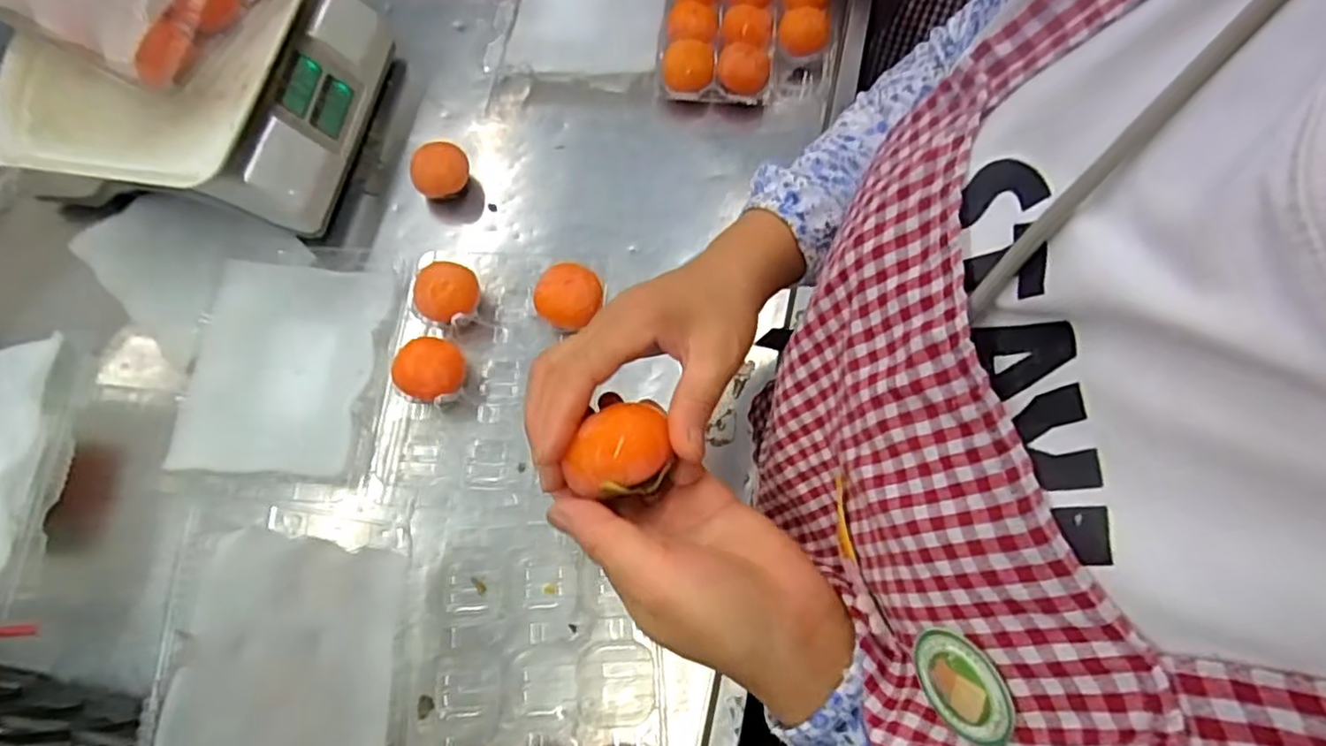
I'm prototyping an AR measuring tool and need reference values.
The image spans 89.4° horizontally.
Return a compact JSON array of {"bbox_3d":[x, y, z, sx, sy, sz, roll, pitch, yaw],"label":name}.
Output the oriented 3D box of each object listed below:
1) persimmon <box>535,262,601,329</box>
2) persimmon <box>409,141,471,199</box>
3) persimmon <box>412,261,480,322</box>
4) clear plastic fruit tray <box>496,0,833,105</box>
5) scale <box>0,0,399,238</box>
[{"bbox_3d":[-0.081,-0.064,0.570,0.054,0.053,0.049,-30,71,-9],"label":"persimmon"},{"bbox_3d":[-0.206,-0.187,0.631,0.053,0.042,0.046,-8,69,-1],"label":"persimmon"},{"bbox_3d":[-0.185,-0.068,0.580,0.052,0.043,0.045,-24,70,-7],"label":"persimmon"},{"bbox_3d":[0.005,-0.369,0.687,0.329,0.058,0.211,8,70,5],"label":"clear plastic fruit tray"},{"bbox_3d":[-0.421,-0.273,0.624,0.254,0.130,0.294,9,70,5],"label":"scale"}]

